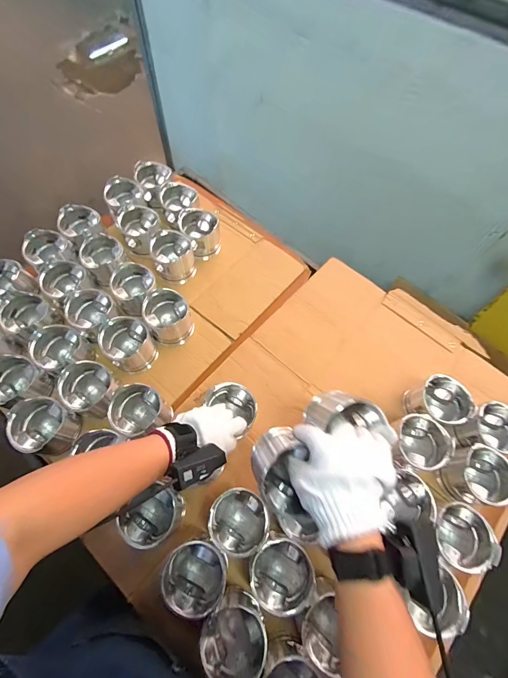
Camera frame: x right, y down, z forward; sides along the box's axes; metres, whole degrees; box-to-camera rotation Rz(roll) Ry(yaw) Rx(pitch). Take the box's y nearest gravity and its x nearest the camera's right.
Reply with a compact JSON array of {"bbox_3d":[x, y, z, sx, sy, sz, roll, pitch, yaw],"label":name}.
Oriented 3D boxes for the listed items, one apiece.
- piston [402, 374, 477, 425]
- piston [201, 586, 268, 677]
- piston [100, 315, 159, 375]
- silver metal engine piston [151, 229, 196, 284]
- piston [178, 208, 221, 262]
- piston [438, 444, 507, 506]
[{"bbox_3d":[0.339,0.120,0.591,0.089,0.081,0.085,1,66,-3],"label":"piston"},{"bbox_3d":[-0.026,0.411,0.437,0.082,0.083,0.088,1,66,-3],"label":"piston"},{"bbox_3d":[-0.243,0.014,0.627,0.084,0.091,0.097,-35,72,-17],"label":"piston"},{"bbox_3d":[-0.182,-0.185,0.717,0.087,0.087,0.095,-19,68,-11],"label":"silver metal engine piston"},{"bbox_3d":[-0.125,-0.242,0.749,0.087,0.084,0.092,-12,67,-9],"label":"piston"},{"bbox_3d":[0.375,0.233,0.534,0.089,0.064,0.086,-25,70,-14],"label":"piston"}]

